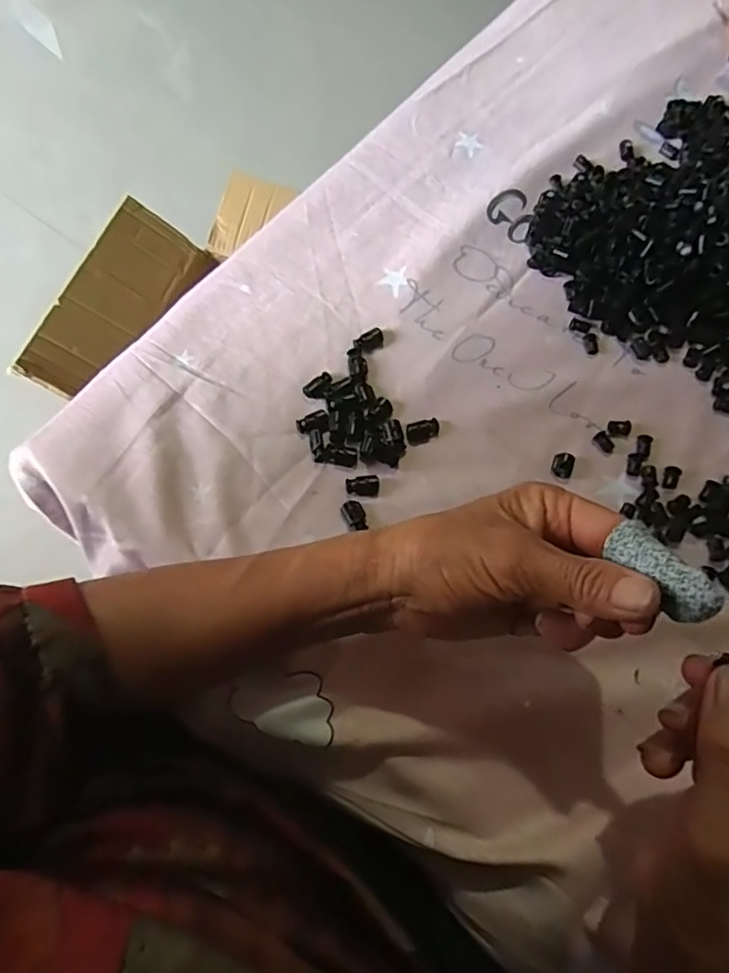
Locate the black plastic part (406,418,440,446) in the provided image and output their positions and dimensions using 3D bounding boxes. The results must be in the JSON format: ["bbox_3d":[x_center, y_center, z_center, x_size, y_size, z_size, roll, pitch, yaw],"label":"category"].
[{"bbox_3d":[0.039,-0.036,0.378,0.023,0.005,0.014,-15,70,-9],"label":"black plastic part"}]

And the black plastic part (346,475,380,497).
[{"bbox_3d":[-0.001,-0.001,0.362,0.021,0.005,0.014,2,68,-2],"label":"black plastic part"}]

